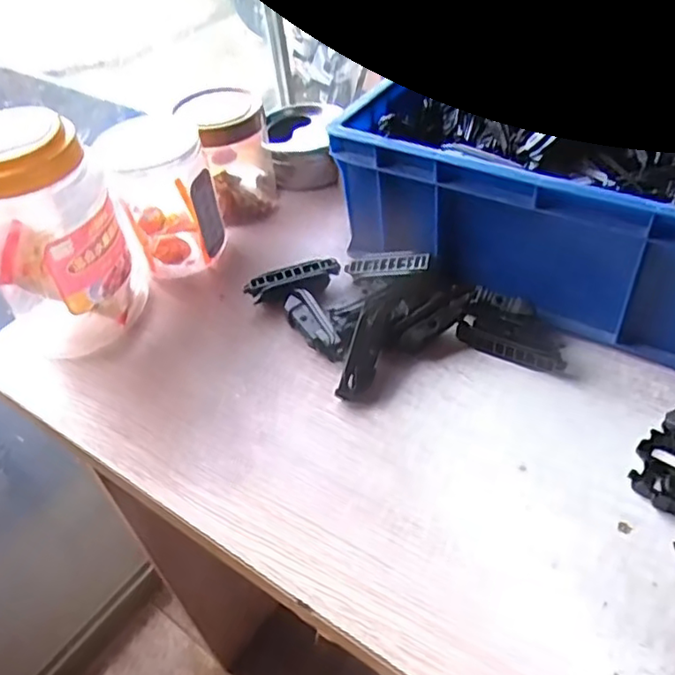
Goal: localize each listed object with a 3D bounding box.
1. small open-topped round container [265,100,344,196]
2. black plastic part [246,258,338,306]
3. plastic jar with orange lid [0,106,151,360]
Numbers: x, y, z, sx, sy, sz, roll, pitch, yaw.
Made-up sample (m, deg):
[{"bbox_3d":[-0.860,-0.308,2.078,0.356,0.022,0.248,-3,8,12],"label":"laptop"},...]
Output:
[{"bbox_3d":[-0.034,-0.197,0.650,0.067,0.059,0.080,-2,45,6],"label":"small open-topped round container"},{"bbox_3d":[-0.035,-0.044,0.519,0.078,0.026,0.018,-16,46,-9],"label":"black plastic part"},{"bbox_3d":[-0.215,-0.075,0.475,0.100,0.183,0.086,-30,49,-21],"label":"plastic jar with orange lid"}]

